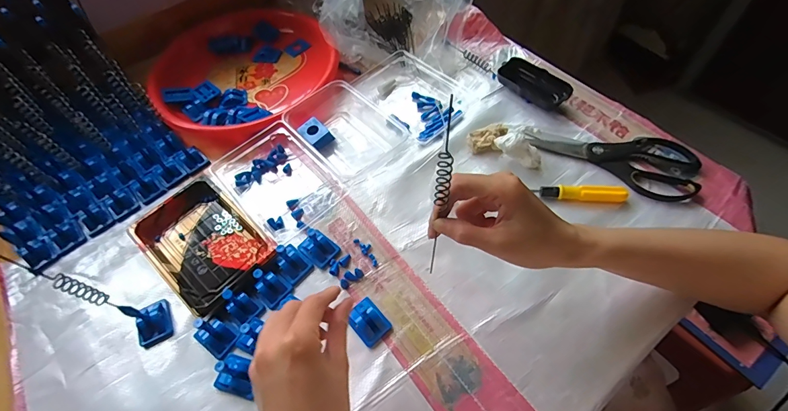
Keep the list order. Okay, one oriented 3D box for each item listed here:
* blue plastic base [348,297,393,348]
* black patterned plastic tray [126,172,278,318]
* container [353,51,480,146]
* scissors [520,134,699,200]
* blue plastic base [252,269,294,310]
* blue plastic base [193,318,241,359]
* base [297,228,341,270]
[{"bbox_3d":[-0.027,0.120,0.398,0.034,0.022,0.043,-37,62,-18],"label":"blue plastic base"},{"bbox_3d":[-0.228,0.042,0.455,0.173,0.026,0.112,36,66,23],"label":"black patterned plastic tray"},{"bbox_3d":[0.033,-0.181,0.581,0.125,0.028,0.190,-35,62,-17],"label":"container"},{"bbox_3d":[0.288,-0.069,0.501,0.203,0.013,0.097,24,62,18],"label":"scissors"},{"bbox_3d":[-0.136,0.087,0.413,0.032,0.040,0.032,-38,63,-19],"label":"blue plastic base"},{"bbox_3d":[-0.188,0.132,0.392,0.039,0.042,0.033,25,62,18],"label":"blue plastic base"},{"bbox_3d":[-0.091,0.046,0.450,0.046,0.024,0.036,35,66,23],"label":"base"}]

